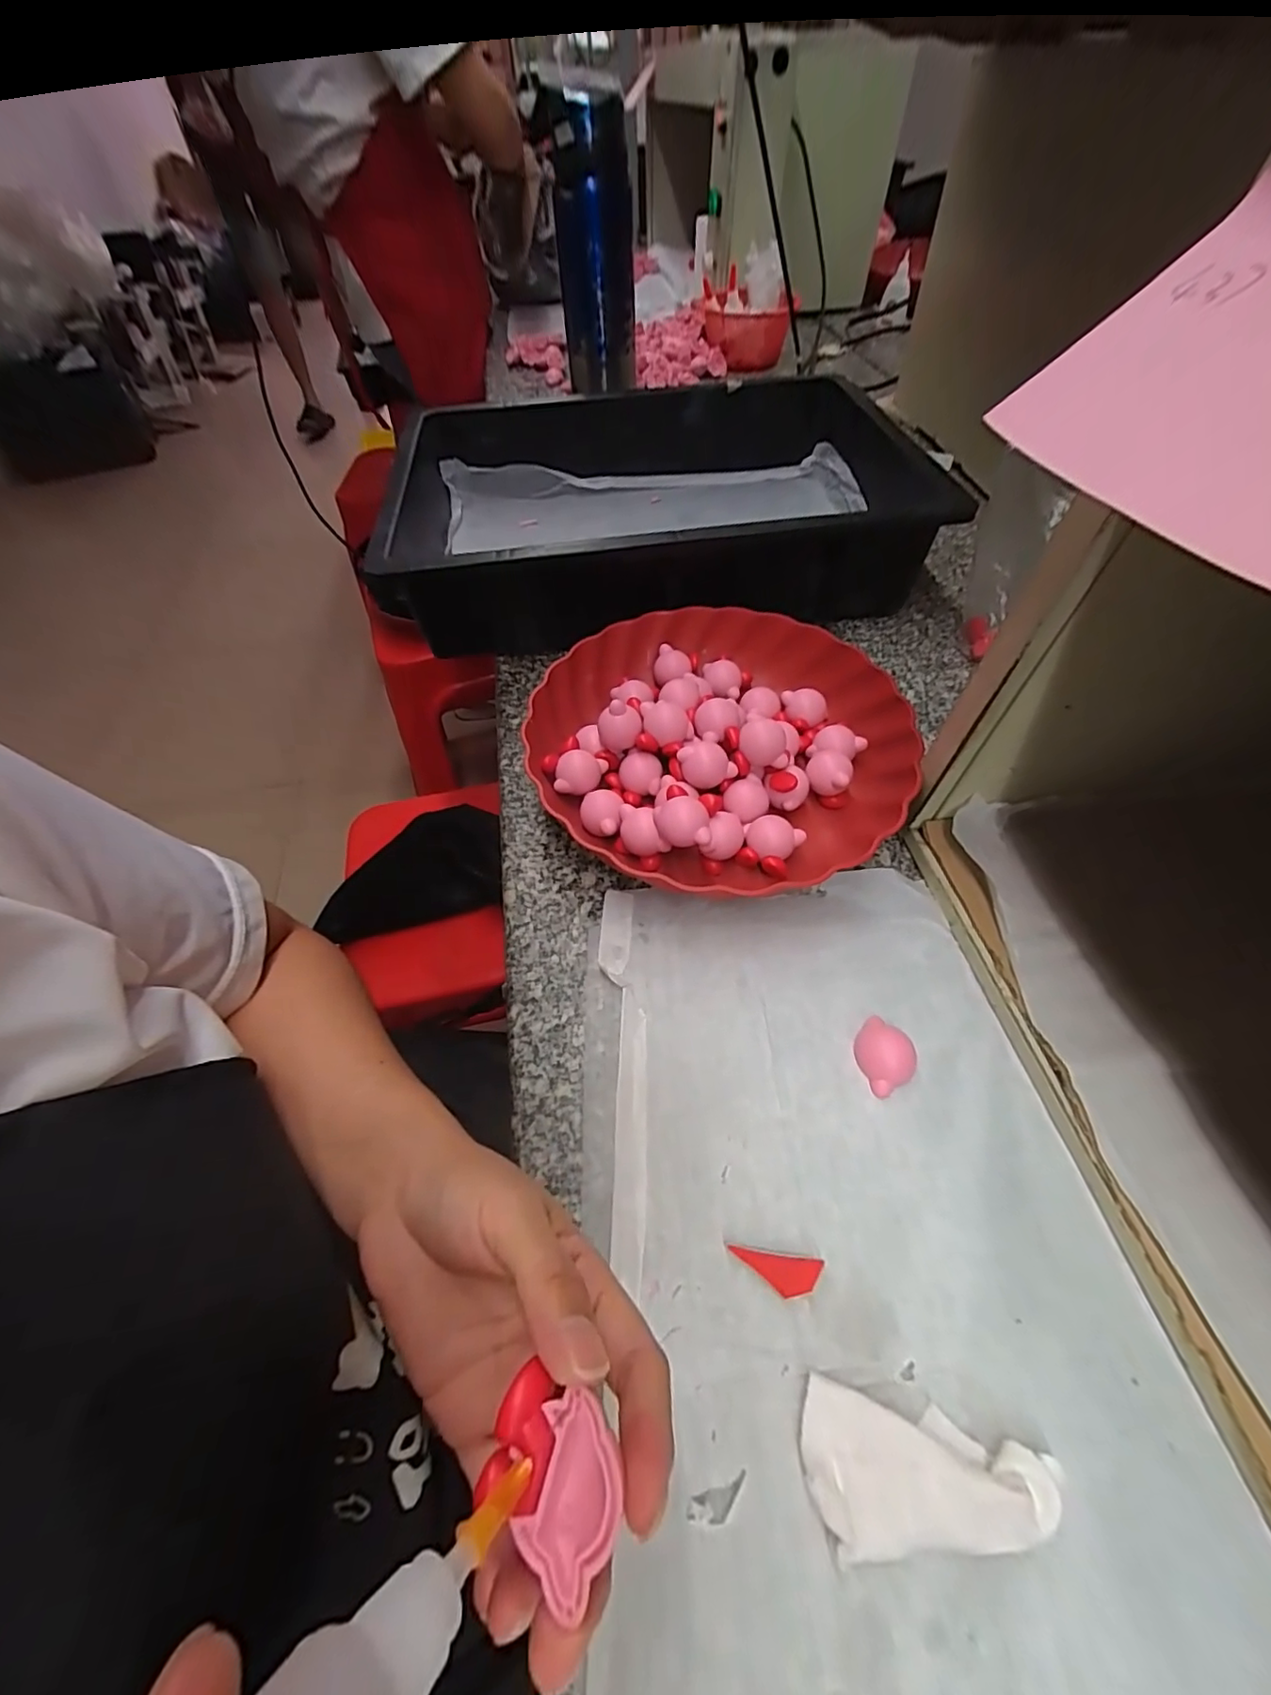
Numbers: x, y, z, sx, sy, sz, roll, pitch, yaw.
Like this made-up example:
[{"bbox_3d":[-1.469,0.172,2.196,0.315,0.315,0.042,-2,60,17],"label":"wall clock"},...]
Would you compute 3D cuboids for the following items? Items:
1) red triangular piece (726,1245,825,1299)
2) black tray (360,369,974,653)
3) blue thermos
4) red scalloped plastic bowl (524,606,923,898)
[{"bbox_3d":[0.057,0.175,0.229,0.036,0.005,0.014,5,56,6],"label":"red triangular piece"},{"bbox_3d":[0.027,-0.313,0.515,0.449,0.096,0.321,-10,56,-4],"label":"black tray"},{"bbox_3d":[-0.045,-0.597,0.595,0.082,0.195,0.078,-13,62,-4],"label":"blue thermos"},{"bbox_3d":[0.057,-0.076,0.377,0.233,0.052,0.218,-1,55,2],"label":"red scalloped plastic bowl"}]

